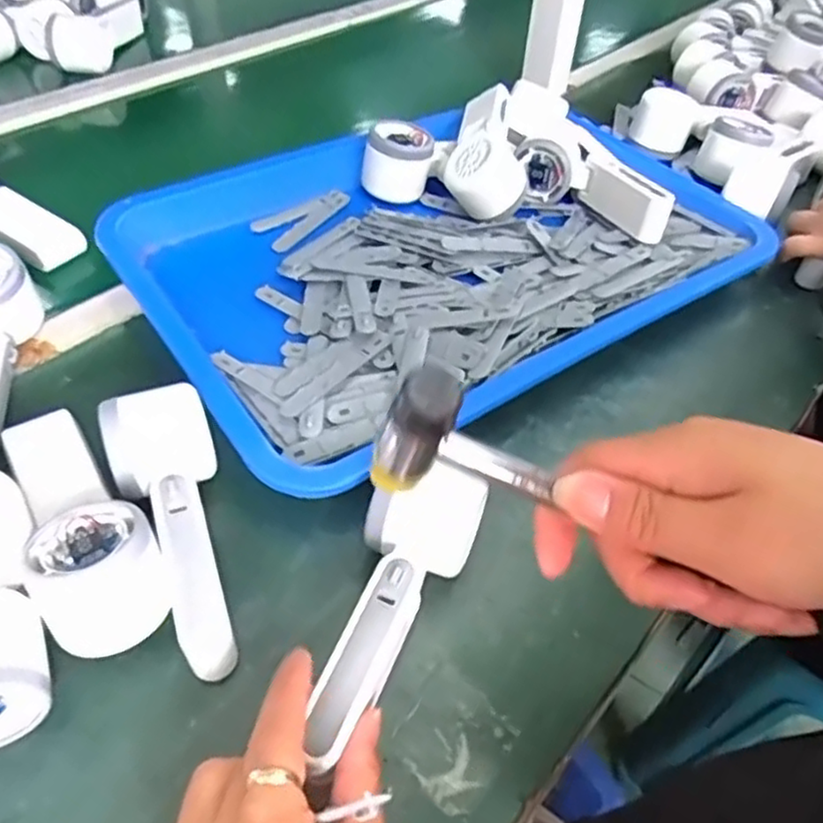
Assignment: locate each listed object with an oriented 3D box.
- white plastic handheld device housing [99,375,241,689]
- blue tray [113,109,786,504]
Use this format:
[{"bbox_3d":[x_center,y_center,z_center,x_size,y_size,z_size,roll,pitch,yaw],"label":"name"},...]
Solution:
[{"bbox_3d":[-0.122,0.056,0.365,0.051,0.048,0.159,-16,50,-18],"label":"white plastic handheld device housing"},{"bbox_3d":[0.026,-0.136,0.558,0.469,0.042,0.336,-26,54,-25],"label":"blue tray"}]

